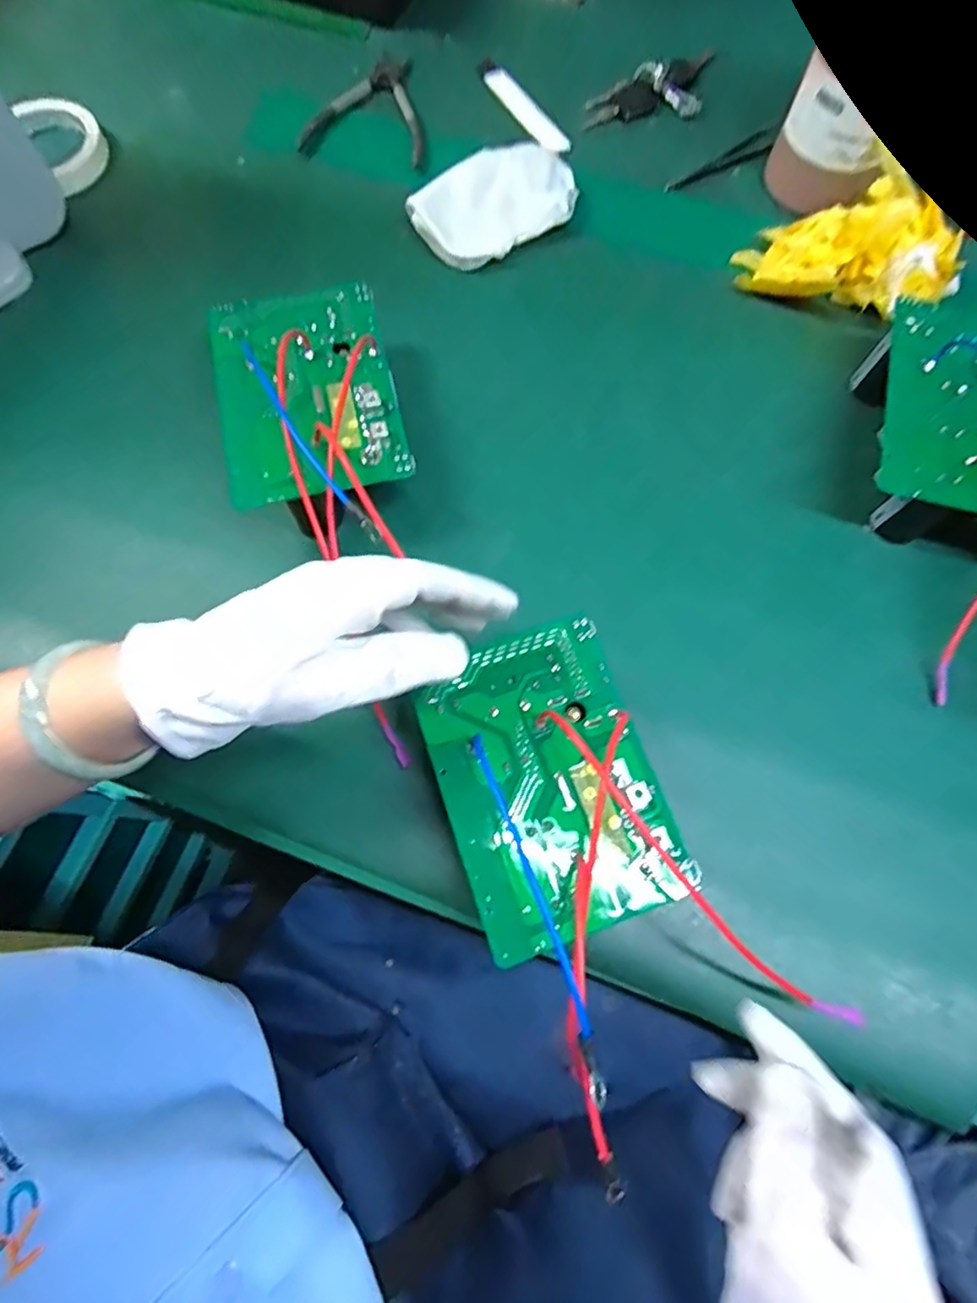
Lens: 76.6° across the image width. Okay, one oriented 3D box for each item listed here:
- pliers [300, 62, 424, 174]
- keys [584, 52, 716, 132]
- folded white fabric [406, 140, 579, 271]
[{"bbox_3d":[-0.100,-0.479,0.548,0.108,0.006,0.135,8,73,3],"label":"pliers"},{"bbox_3d":[0.156,-0.507,0.557,0.147,0.016,0.061,-28,75,-8],"label":"keys"},{"bbox_3d":[0.006,-0.360,0.499,0.128,0.024,0.080,-31,75,-9],"label":"folded white fabric"}]

